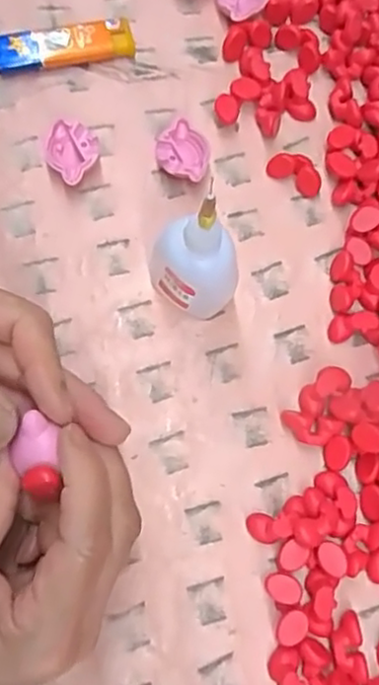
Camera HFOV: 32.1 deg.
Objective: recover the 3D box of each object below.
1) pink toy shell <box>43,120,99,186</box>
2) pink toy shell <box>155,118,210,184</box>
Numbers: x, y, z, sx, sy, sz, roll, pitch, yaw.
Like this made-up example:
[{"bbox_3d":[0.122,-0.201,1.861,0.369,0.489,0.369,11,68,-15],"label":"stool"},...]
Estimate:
[{"bbox_3d":[-0.063,-0.102,0.353,0.031,0.014,0.029,2,75,-6],"label":"pink toy shell"},{"bbox_3d":[-0.003,-0.104,0.361,0.029,0.013,0.030,2,75,-6],"label":"pink toy shell"}]

